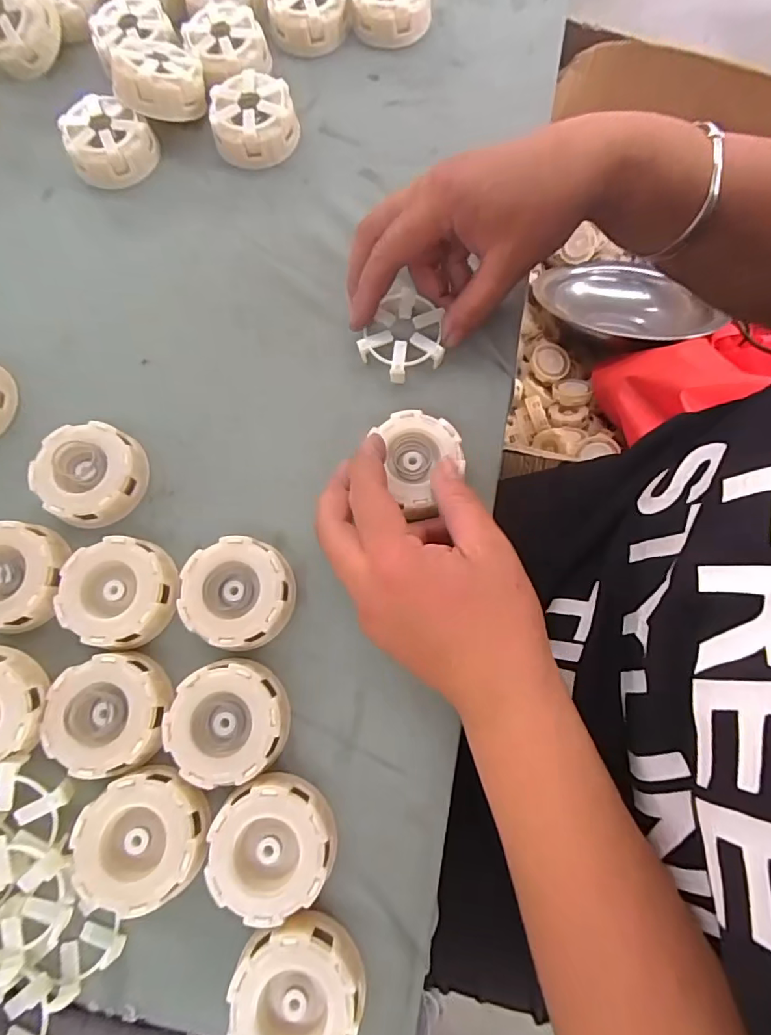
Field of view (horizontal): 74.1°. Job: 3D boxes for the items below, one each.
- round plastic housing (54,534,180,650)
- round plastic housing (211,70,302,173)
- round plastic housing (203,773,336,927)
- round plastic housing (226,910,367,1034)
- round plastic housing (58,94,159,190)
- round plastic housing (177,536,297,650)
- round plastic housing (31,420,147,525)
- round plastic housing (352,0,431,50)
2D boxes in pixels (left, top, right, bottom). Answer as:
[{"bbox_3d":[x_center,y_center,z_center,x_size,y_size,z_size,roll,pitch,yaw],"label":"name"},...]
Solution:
[{"bbox_3d":[-0.149,0.042,0.290,0.060,0.022,0.059,0,75,1],"label":"round plastic housing"},{"bbox_3d":[-0.095,-0.289,0.372,0.059,0.028,0.059,0,75,1],"label":"round plastic housing"},{"bbox_3d":[-0.055,0.163,0.255,0.059,0.023,0.058,0,75,1],"label":"round plastic housing"},{"bbox_3d":[-0.041,0.221,0.235,0.058,0.026,0.058,0,75,1],"label":"round plastic housing"},{"bbox_3d":[-0.200,-0.274,0.369,0.059,0.027,0.059,0,75,1],"label":"round plastic housing"},{"bbox_3d":[-0.083,0.043,0.290,0.060,0.020,0.059,0,75,1],"label":"round plastic housing"},{"bbox_3d":[-0.176,-0.027,0.307,0.059,0.022,0.058,0,75,1],"label":"round plastic housing"},{"bbox_3d":[0.004,-0.403,0.400,0.060,0.030,0.060,0,75,1],"label":"round plastic housing"}]

